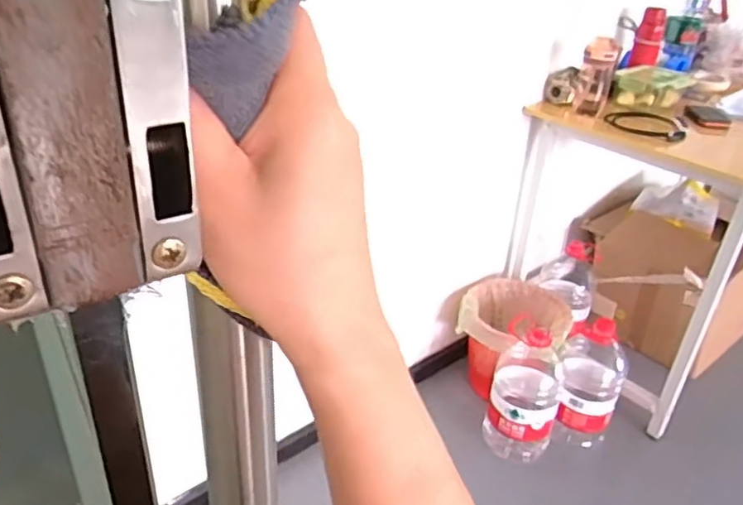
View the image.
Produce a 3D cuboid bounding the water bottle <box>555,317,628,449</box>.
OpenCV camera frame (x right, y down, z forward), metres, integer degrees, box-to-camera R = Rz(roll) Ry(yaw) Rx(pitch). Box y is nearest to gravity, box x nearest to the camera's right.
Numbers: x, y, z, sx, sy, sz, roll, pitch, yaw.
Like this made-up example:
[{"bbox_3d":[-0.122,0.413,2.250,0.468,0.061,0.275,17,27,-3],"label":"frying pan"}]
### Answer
[{"bbox_3d":[0.546,0.340,1.567,0.152,0.332,0.141,14,31,23],"label":"water bottle"}]

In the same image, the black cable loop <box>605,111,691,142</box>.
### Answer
[{"bbox_3d":[0.692,-0.329,1.557,0.187,0.030,0.257,15,30,25],"label":"black cable loop"}]

